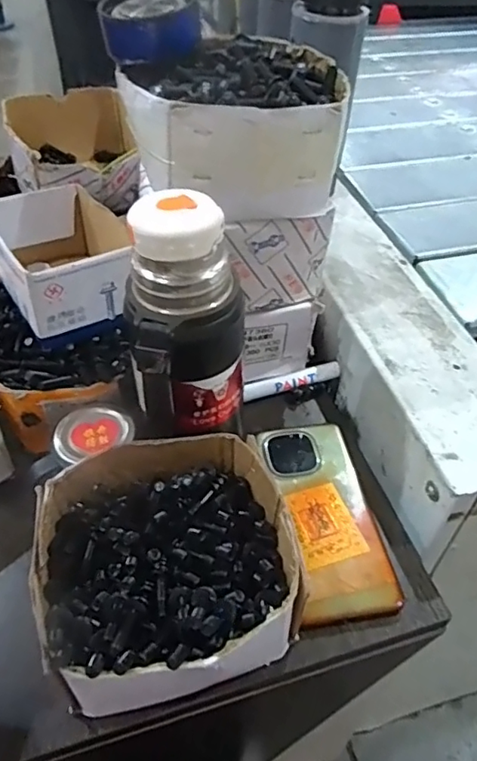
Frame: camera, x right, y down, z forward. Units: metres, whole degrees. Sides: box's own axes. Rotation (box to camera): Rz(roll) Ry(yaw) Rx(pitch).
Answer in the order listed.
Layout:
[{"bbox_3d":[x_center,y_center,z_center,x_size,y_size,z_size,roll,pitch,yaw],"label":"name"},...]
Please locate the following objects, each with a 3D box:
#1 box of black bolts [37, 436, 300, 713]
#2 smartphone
[{"bbox_3d":[-0.044,0.120,0.358,0.152,0.078,0.152,-9,48,-11],"label":"box of black bolts"},{"bbox_3d":[0.066,0.099,0.430,0.072,0.009,0.161,-6,47,-8],"label":"smartphone"}]

